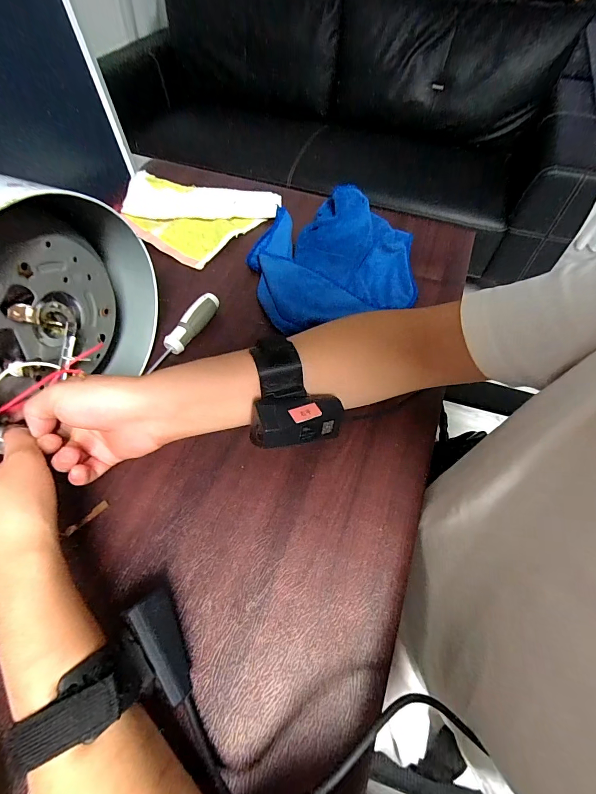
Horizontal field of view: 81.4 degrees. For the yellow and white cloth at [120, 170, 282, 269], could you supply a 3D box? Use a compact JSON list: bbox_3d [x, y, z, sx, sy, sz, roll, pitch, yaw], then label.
[{"bbox_3d":[-0.170,-0.287,0.524,0.224,0.025,0.163,29,62,15],"label":"yellow and white cloth"}]

